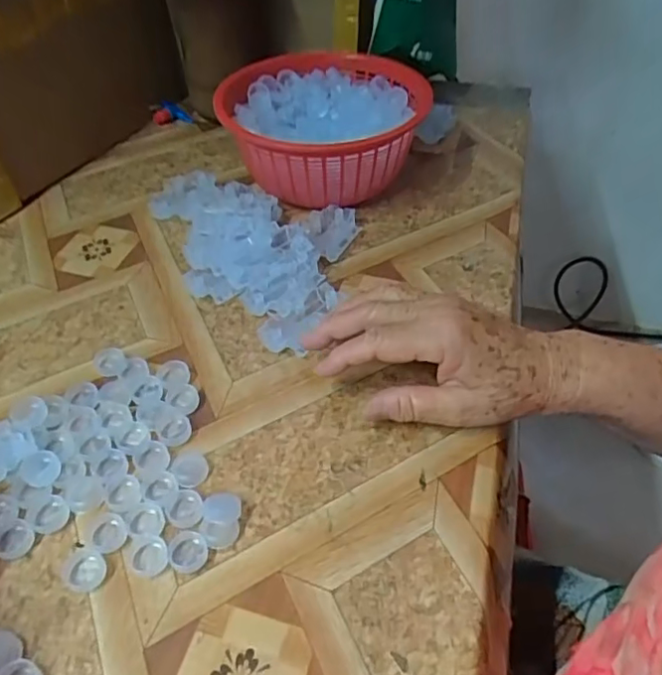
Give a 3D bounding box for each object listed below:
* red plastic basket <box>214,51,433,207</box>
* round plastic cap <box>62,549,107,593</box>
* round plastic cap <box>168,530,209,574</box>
[{"bbox_3d":[-0.008,-0.183,0.536,0.174,0.097,0.194,4,44,3],"label":"red plastic basket"},{"bbox_3d":[-0.128,0.121,0.308,0.023,0.004,0.020,8,44,8],"label":"round plastic cap"},{"bbox_3d":[-0.076,0.113,0.314,0.019,0.004,0.022,-24,49,-24],"label":"round plastic cap"}]

